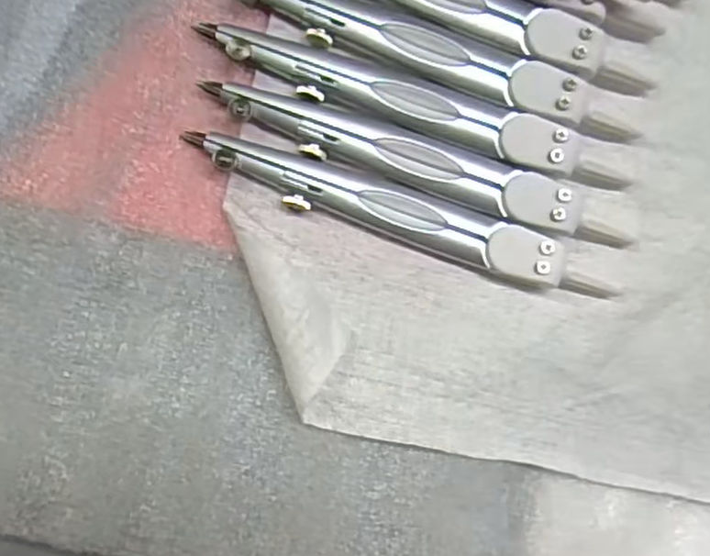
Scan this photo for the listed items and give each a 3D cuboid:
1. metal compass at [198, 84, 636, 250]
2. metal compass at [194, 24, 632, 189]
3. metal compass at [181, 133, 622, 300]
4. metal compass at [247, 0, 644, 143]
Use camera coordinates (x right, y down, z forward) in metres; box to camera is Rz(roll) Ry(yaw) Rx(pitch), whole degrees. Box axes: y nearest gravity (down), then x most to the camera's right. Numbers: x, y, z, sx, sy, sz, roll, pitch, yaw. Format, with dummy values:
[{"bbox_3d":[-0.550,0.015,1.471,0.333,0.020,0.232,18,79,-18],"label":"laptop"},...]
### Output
[{"bbox_3d":[0.020,-0.032,0.190,0.124,0.008,0.015,18,92,-6],"label":"metal compass"},{"bbox_3d":[0.018,-0.049,0.190,0.122,0.007,0.016,15,92,-6],"label":"metal compass"},{"bbox_3d":[0.015,-0.018,0.190,0.123,0.007,0.015,18,92,-6],"label":"metal compass"},{"bbox_3d":[0.023,-0.064,0.191,0.124,0.006,0.015,17,92,-6],"label":"metal compass"}]

